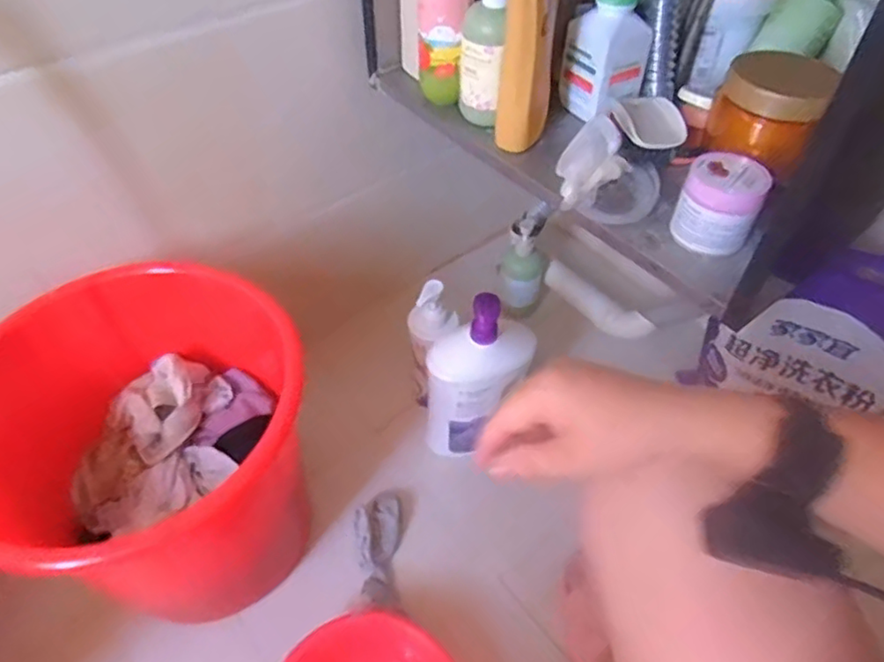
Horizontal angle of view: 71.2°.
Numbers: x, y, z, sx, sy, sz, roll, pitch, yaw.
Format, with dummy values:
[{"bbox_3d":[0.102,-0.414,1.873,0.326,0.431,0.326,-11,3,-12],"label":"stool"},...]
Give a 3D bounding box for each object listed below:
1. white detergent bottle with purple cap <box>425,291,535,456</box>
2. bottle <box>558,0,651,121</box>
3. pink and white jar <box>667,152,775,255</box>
[{"bbox_3d":[0.052,0.062,0.872,0.134,0.285,0.107,6,49,5],"label":"white detergent bottle with purple cap"},{"bbox_3d":[0.190,-0.334,0.713,0.070,0.149,0.077,-31,56,-25],"label":"bottle"},{"bbox_3d":[0.260,-0.122,0.578,0.067,0.068,0.072,26,53,21],"label":"pink and white jar"}]

